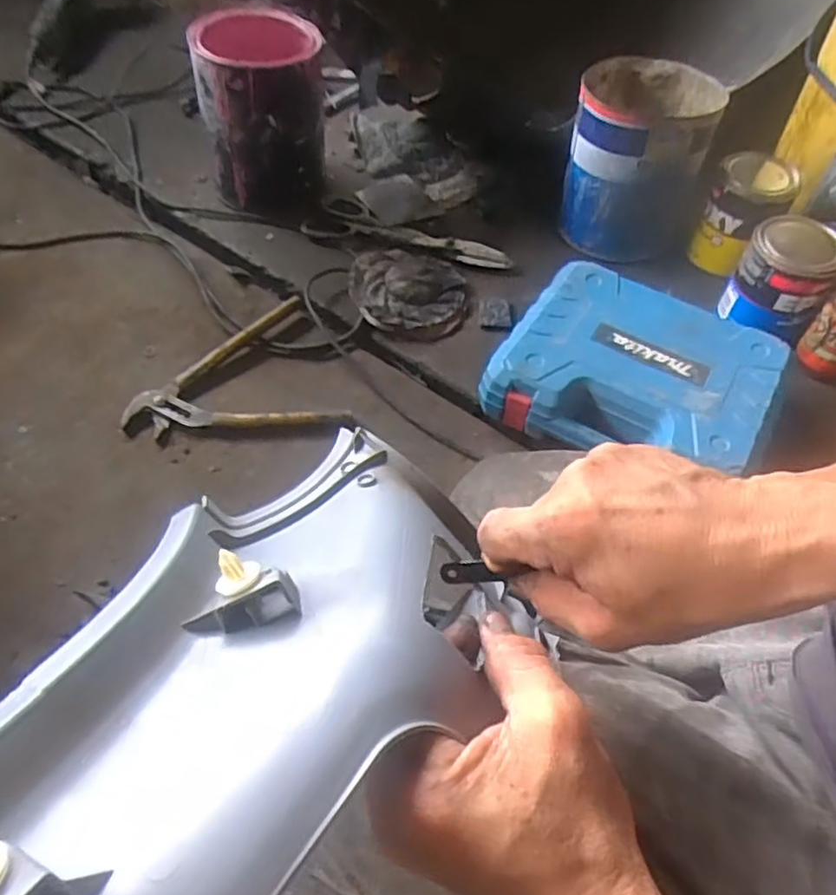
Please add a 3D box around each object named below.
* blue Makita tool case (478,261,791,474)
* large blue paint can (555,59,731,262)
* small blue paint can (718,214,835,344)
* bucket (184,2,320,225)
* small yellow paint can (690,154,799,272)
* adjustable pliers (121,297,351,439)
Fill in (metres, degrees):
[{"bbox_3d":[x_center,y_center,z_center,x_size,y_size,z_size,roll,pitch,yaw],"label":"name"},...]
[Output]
[{"bbox_3d":[0.240,-0.079,0.761,0.275,0.080,0.228,25,56,14],"label":"blue Makita tool case"},{"bbox_3d":[0.289,-0.386,0.909,0.169,0.189,0.162,12,54,5],"label":"large blue paint can"},{"bbox_3d":[0.442,-0.204,0.822,0.105,0.103,0.095,33,59,19],"label":"small blue paint can"},{"bbox_3d":[-0.211,-0.457,0.932,0.158,0.198,0.169,0,54,-4],"label":"bucket"},{"bbox_3d":[0.439,-0.320,0.916,0.097,0.120,0.113,24,56,14],"label":"small yellow paint can"},{"bbox_3d":[-0.217,-0.068,0.772,0.232,0.025,0.183,-20,57,-17],"label":"adjustable pliers"}]

